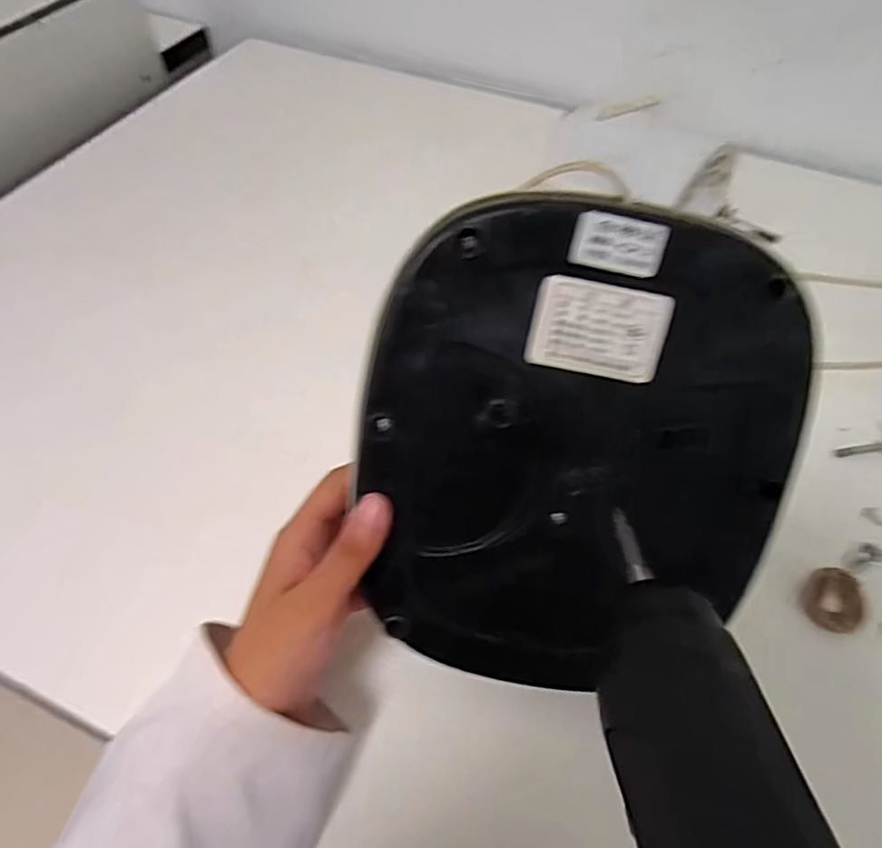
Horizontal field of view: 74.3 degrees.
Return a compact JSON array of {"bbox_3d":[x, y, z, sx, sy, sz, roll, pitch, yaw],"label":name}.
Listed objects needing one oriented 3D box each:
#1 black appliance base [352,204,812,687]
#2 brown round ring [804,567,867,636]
[{"bbox_3d":[0.056,0.018,0.249,0.178,0.207,0.016,10,15,3],"label":"black appliance base"},{"bbox_3d":[0.224,0.100,0.331,0.035,0.009,0.033,1,55,-1],"label":"brown round ring"}]

